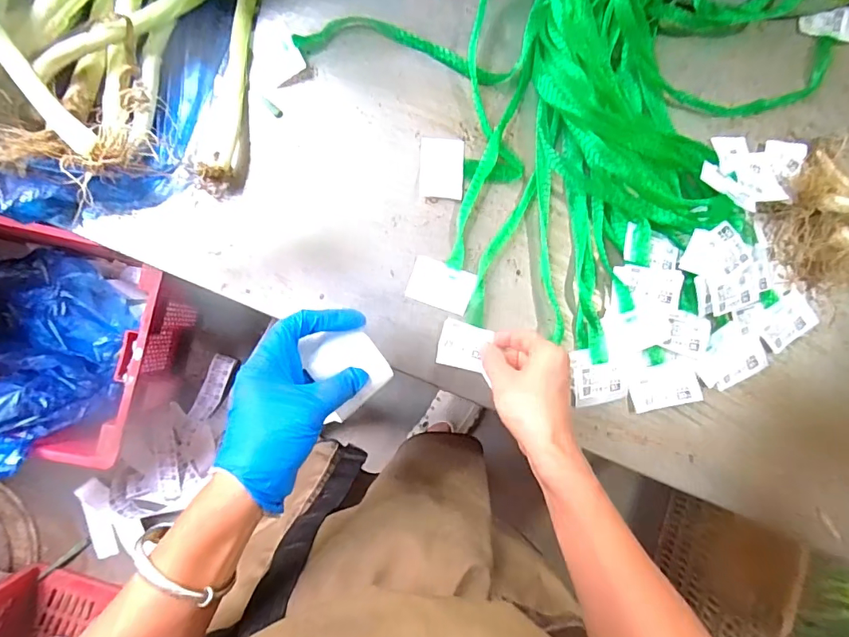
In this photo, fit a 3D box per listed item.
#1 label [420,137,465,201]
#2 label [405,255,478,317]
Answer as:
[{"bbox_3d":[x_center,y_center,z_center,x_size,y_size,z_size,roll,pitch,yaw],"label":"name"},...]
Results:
[{"bbox_3d":[0.017,-0.143,0.452,0.041,0.004,0.056,3,91,-2],"label":"label"},{"bbox_3d":[0.016,-0.031,0.447,0.060,0.004,0.041,18,90,0],"label":"label"}]

